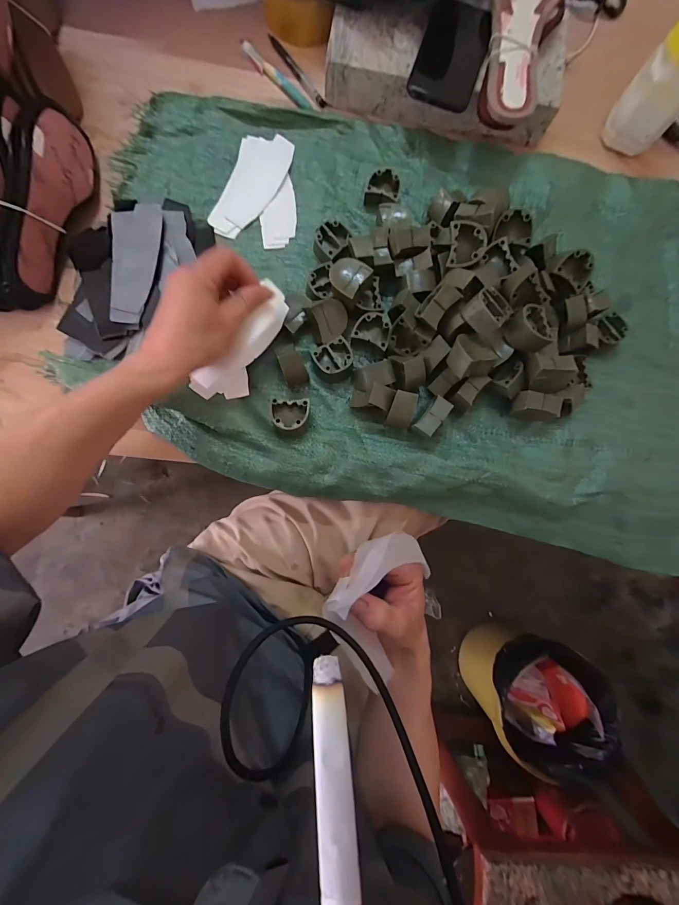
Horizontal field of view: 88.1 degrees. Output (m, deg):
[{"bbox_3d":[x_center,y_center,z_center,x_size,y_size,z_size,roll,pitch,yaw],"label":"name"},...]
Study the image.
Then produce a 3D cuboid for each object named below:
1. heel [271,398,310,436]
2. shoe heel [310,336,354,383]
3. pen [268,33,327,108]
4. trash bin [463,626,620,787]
[{"bbox_3d":[-0.056,-0.041,0.396,0.041,0.020,0.037,3,81,-3],"label":"heel"},{"bbox_3d":[-0.008,-0.108,0.412,0.046,0.025,0.044,-20,83,-6],"label":"shoe heel"},{"bbox_3d":[-0.058,-0.521,0.478,0.010,0.010,0.135,-33,85,-8],"label":"pen"},{"bbox_3d":[0.482,0.605,0.913,0.284,0.298,0.255,35,81,2],"label":"trash bin"}]

